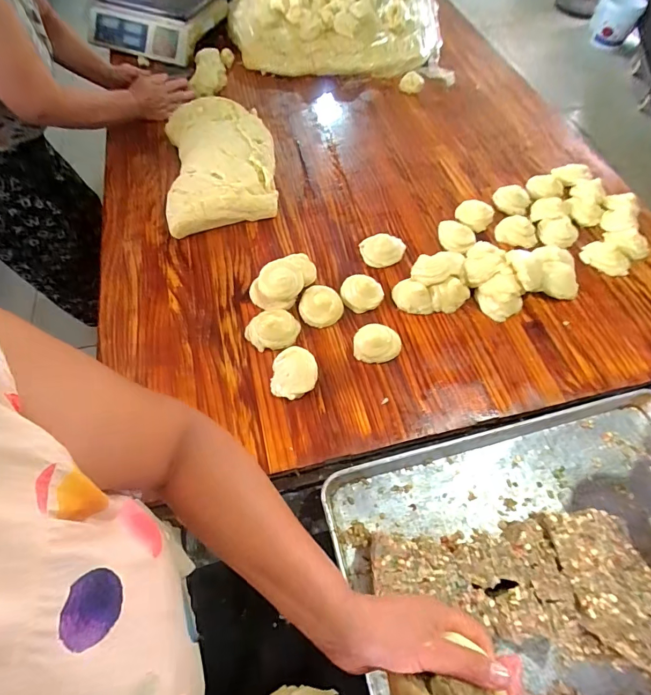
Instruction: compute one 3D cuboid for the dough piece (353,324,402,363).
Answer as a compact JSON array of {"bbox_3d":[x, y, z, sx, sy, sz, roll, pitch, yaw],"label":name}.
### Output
[{"bbox_3d":[0.092,-0.010,0.689,0.083,0.032,0.070,2,60,-1],"label":"dough piece"}]

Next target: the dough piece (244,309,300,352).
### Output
[{"bbox_3d":[-0.095,-0.034,0.699,0.094,0.027,0.075,-5,61,-4],"label":"dough piece"}]

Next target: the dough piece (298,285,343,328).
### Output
[{"bbox_3d":[-0.007,-0.080,0.729,0.077,0.031,0.083,4,60,1],"label":"dough piece"}]

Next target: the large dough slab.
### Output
[{"bbox_3d":[-0.242,-0.438,0.901,0.243,0.072,0.414,-9,61,-7],"label":"large dough slab"}]

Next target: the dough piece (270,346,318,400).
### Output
[{"bbox_3d":[-0.052,0.043,0.646,0.075,0.044,0.075,6,60,2],"label":"dough piece"}]

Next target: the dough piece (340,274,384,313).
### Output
[{"bbox_3d":[0.069,-0.101,0.746,0.078,0.034,0.070,13,61,6],"label":"dough piece"}]

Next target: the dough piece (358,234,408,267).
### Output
[{"bbox_3d":[0.118,-0.199,0.810,0.090,0.029,0.071,-8,61,-6],"label":"dough piece"}]

